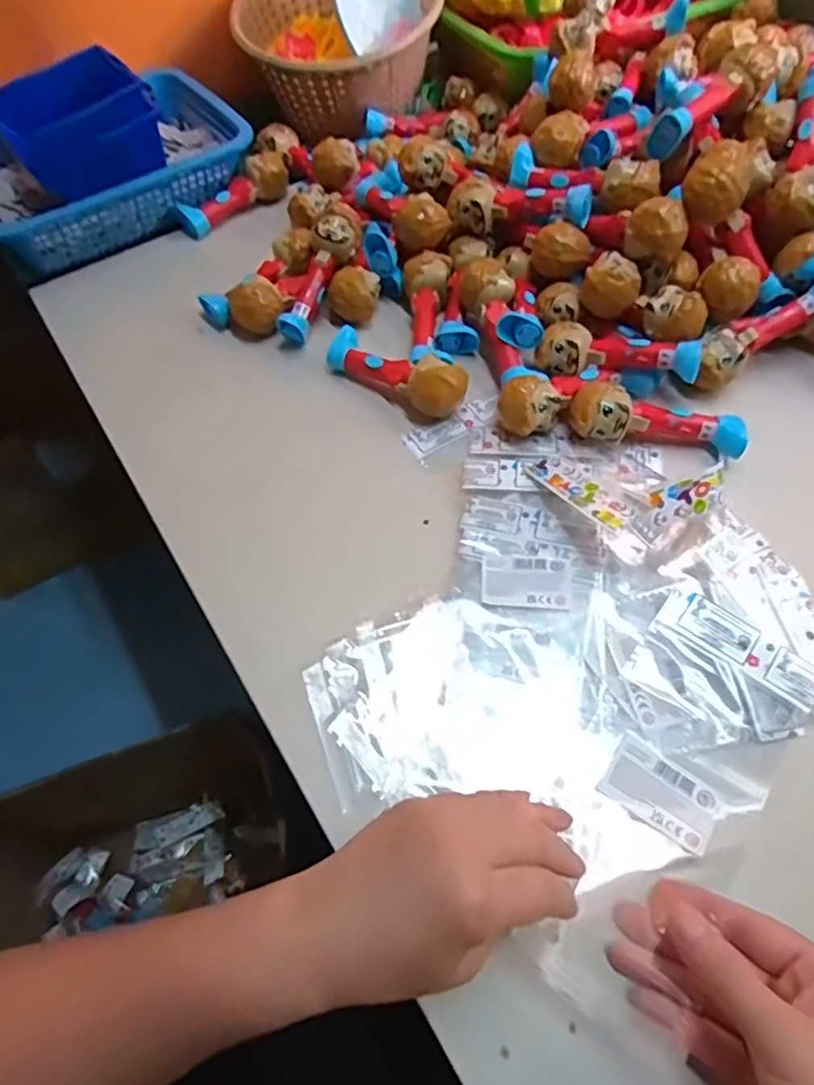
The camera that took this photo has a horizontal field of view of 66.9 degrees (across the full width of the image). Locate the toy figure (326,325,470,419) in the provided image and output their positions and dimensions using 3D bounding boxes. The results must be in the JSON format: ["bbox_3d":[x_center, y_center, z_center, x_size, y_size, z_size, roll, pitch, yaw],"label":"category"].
[{"bbox_3d":[-0.006,-0.144,0.504,0.123,0.042,0.044,32,66,20],"label":"toy figure"}]

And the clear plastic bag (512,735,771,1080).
[{"bbox_3d":[0.127,0.178,0.330,0.082,0.011,0.145,26,69,17],"label":"clear plastic bag"}]

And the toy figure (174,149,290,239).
[{"bbox_3d":[-0.183,-0.372,0.650,0.129,0.040,0.038,-36,63,-17],"label":"toy figure"}]

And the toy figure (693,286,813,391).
[{"bbox_3d":[0.280,-0.167,0.483,0.127,0.036,0.033,-33,61,2],"label":"toy figure"}]

